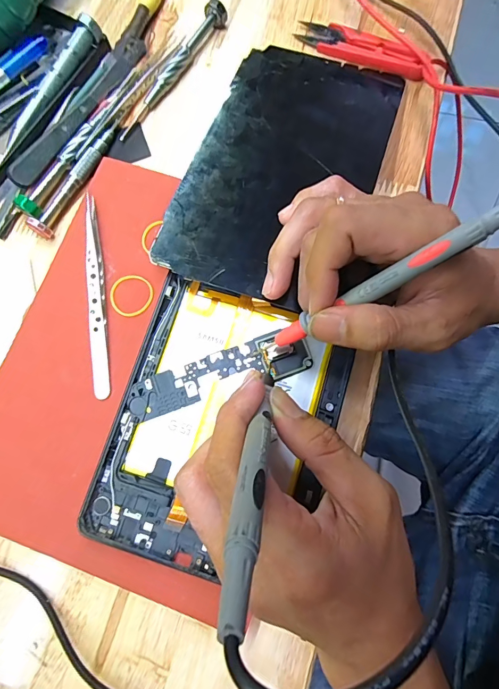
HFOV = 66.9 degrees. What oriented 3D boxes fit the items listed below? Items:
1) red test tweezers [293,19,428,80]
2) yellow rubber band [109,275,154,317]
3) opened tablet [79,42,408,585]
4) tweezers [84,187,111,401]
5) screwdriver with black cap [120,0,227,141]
[{"bbox_3d":[0.083,-0.222,0.280,0.097,0.013,0.024,28,80,8],"label":"red test tweezers"},{"bbox_3d":[-0.076,-0.032,0.241,0.028,0.004,0.028,-1,77,3],"label":"yellow rubber band"},{"bbox_3d":[0.010,-0.047,0.236,0.134,0.022,0.351,19,78,4],"label":"opened tablet"},{"bbox_3d":[-0.099,-0.034,0.239,0.010,0.009,0.134,-9,77,1],"label":"tweezers"},{"bbox_3d":[-0.058,-0.205,0.279,0.014,0.015,0.126,33,81,9],"label":"screwdriver with black cap"}]

